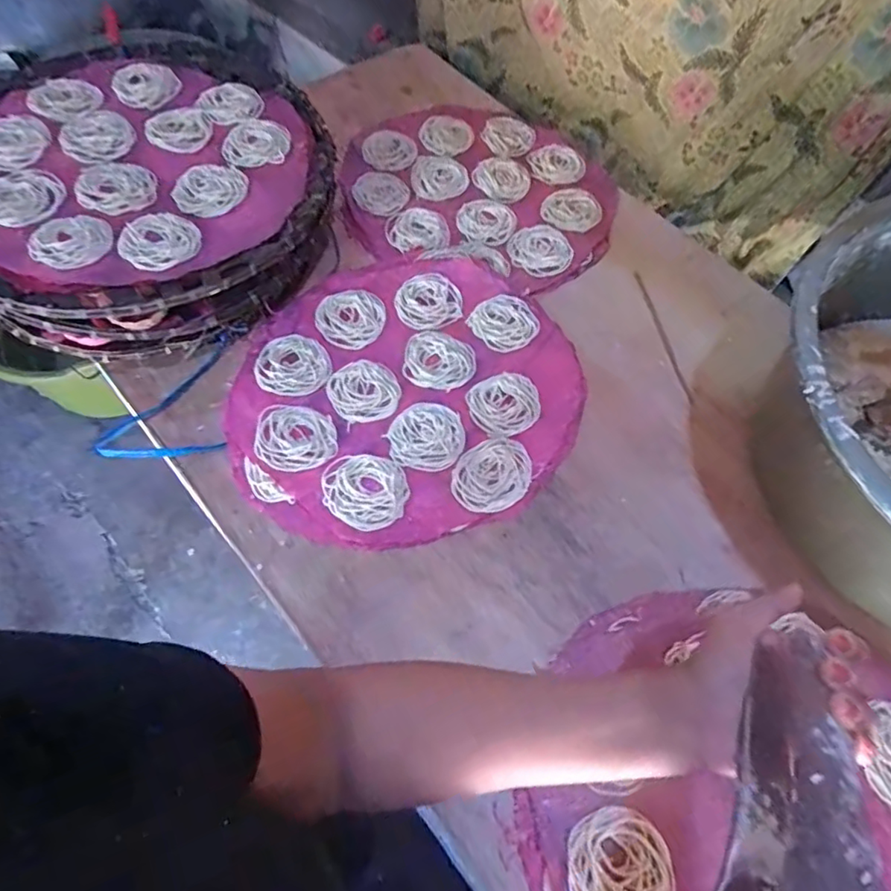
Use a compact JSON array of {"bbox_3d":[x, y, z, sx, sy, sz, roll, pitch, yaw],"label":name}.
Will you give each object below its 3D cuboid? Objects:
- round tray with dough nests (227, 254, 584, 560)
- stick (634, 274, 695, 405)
[{"bbox_3d":[-0.040,-0.055,0.602,0.327,0.024,0.345,1,60,-1],"label":"round tray with dough nests"},{"bbox_3d":[0.245,-0.124,0.660,0.007,0.007,0.184,-7,61,-6],"label":"stick"}]

